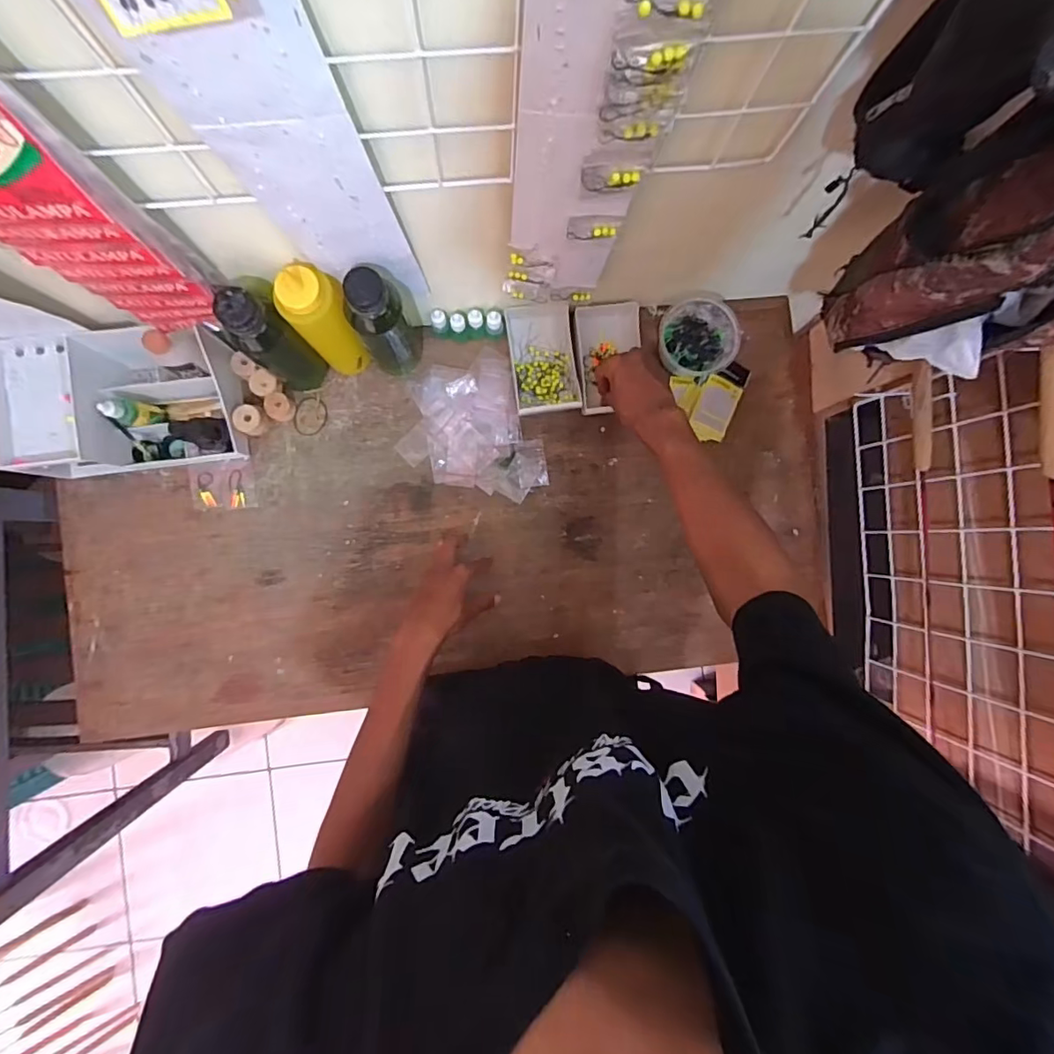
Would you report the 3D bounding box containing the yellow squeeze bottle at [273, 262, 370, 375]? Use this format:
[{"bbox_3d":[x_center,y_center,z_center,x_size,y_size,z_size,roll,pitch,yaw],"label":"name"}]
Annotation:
[{"bbox_3d":[-0.223,-0.226,0.602,0.060,0.192,0.058,0,89,-4],"label":"yellow squeeze bottle"}]

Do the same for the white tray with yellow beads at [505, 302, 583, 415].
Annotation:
[{"bbox_3d":[0.022,-0.225,0.694,0.082,0.028,0.143,-8,90,-4],"label":"white tray with yellow beads"}]

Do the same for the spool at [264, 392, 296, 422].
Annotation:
[{"bbox_3d":[-0.317,-0.154,0.679,0.033,0.022,0.033,0,89,-4],"label":"spool"}]

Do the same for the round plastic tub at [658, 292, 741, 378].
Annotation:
[{"bbox_3d":[0.219,-0.251,0.686,0.098,0.040,0.099,0,89,-4],"label":"round plastic tub"}]

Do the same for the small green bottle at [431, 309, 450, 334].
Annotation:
[{"bbox_3d":[-0.111,-0.259,0.678,0.020,0.048,0.021,-14,90,-4],"label":"small green bottle"}]

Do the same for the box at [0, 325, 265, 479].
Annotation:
[{"bbox_3d":[-0.470,-0.145,0.622,0.240,0.125,0.140,-7,90,-4],"label":"box"}]

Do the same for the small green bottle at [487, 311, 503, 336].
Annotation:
[{"bbox_3d":[-0.041,-0.262,0.680,0.021,0.043,0.023,2,89,-4],"label":"small green bottle"}]

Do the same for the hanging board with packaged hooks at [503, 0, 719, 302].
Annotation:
[{"bbox_3d":[0.040,-0.271,0.405,0.101,0.373,0.022,0,89,-3],"label":"hanging board with packaged hooks"}]

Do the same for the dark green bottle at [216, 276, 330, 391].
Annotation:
[{"bbox_3d":[-0.285,-0.212,0.598,0.068,0.190,0.065,0,89,-4],"label":"dark green bottle"}]

